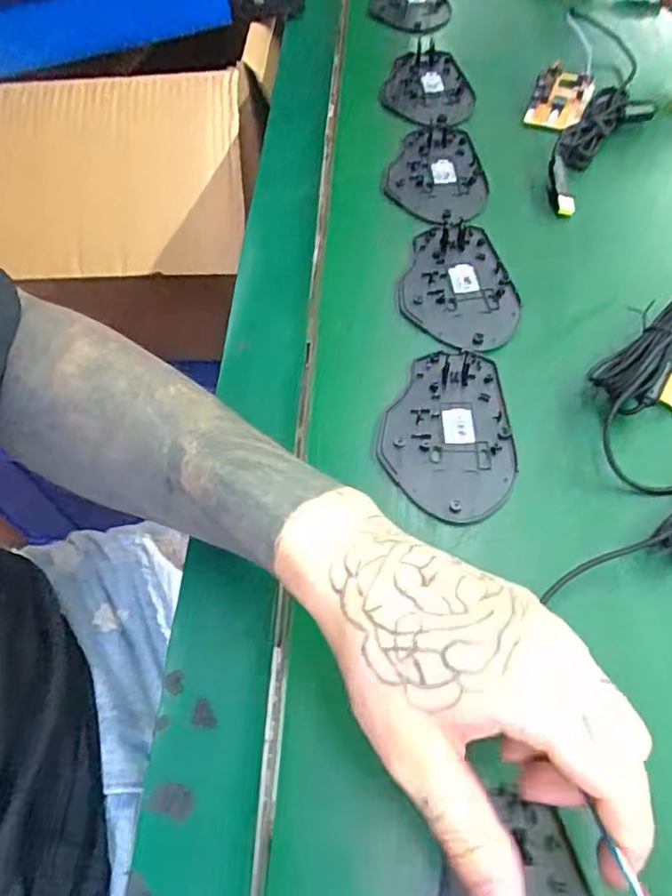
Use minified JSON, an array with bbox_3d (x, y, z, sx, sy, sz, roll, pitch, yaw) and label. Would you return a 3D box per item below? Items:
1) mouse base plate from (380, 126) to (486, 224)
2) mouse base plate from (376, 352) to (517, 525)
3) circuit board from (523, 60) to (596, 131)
[{"bbox_3d":[0.074,-0.207,0.481,0.073,0.013,0.117,-7,58,-2],"label":"mouse base plate"},{"bbox_3d":[0.062,-0.010,0.358,0.072,0.005,0.108,1,58,3],"label":"mouse base plate"},{"bbox_3d":[0.186,-0.292,0.524,0.045,0.020,0.071,20,61,14],"label":"circuit board"}]

